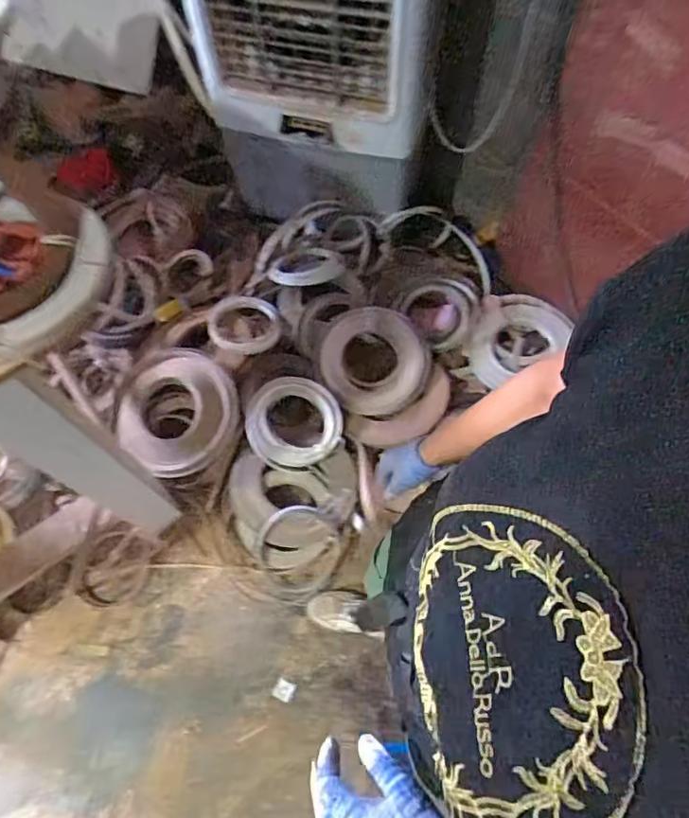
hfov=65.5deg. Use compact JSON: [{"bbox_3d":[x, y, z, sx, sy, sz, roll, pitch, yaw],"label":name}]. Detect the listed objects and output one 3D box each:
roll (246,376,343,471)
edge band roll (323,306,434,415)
[{"bbox_3d":[-0.134,0.037,1.443,0.247,0.022,0.247,2,79,-9],"label":"roll"},{"bbox_3d":[0.090,-0.135,1.530,0.308,0.046,0.305,1,81,-9],"label":"edge band roll"}]

